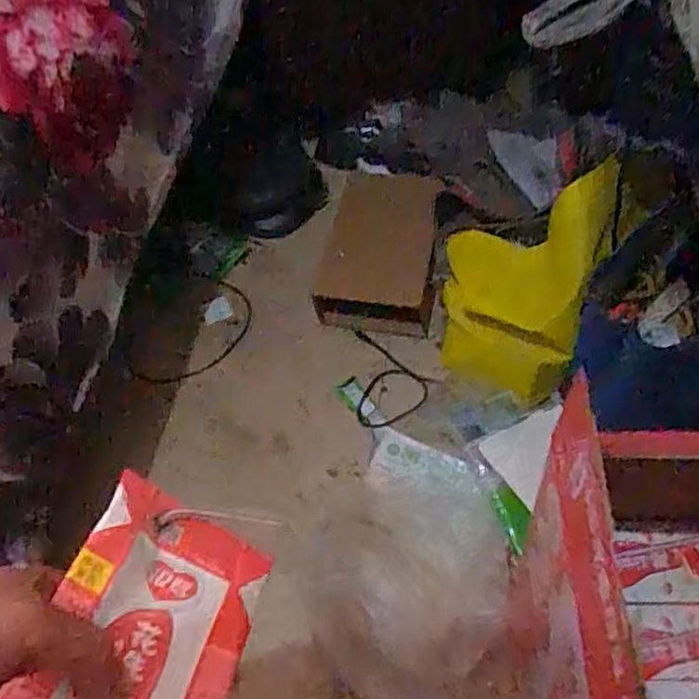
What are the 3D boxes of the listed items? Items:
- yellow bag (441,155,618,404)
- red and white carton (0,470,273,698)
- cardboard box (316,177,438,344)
[{"bbox_3d":[0.174,-0.061,0.739,0.156,0.204,0.185,11,54,10],"label":"yellow bag"},{"bbox_3d":[-0.089,0.133,0.290,0.086,0.011,0.149,38,38,-17],"label":"red and white carton"},{"bbox_3d":[0.037,-0.123,0.899,0.141,0.070,0.240,3,53,4],"label":"cardboard box"}]

